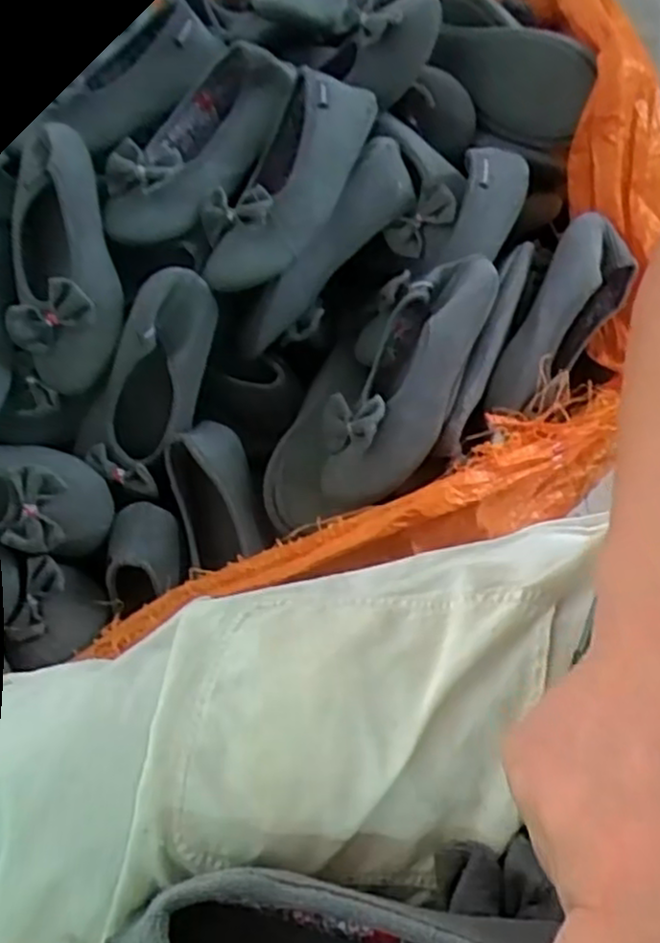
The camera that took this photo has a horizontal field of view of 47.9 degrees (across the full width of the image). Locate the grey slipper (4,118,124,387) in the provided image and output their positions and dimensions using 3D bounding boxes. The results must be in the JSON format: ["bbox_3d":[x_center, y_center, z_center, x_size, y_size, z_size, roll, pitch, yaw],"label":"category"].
[{"bbox_3d":[-0.238,-0.192,0.664,0.090,0.057,0.232,0,96,1],"label":"grey slipper"}]

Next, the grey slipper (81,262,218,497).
[{"bbox_3d":[-0.164,-0.086,0.673,0.089,0.058,0.199,30,103,21],"label":"grey slipper"}]

